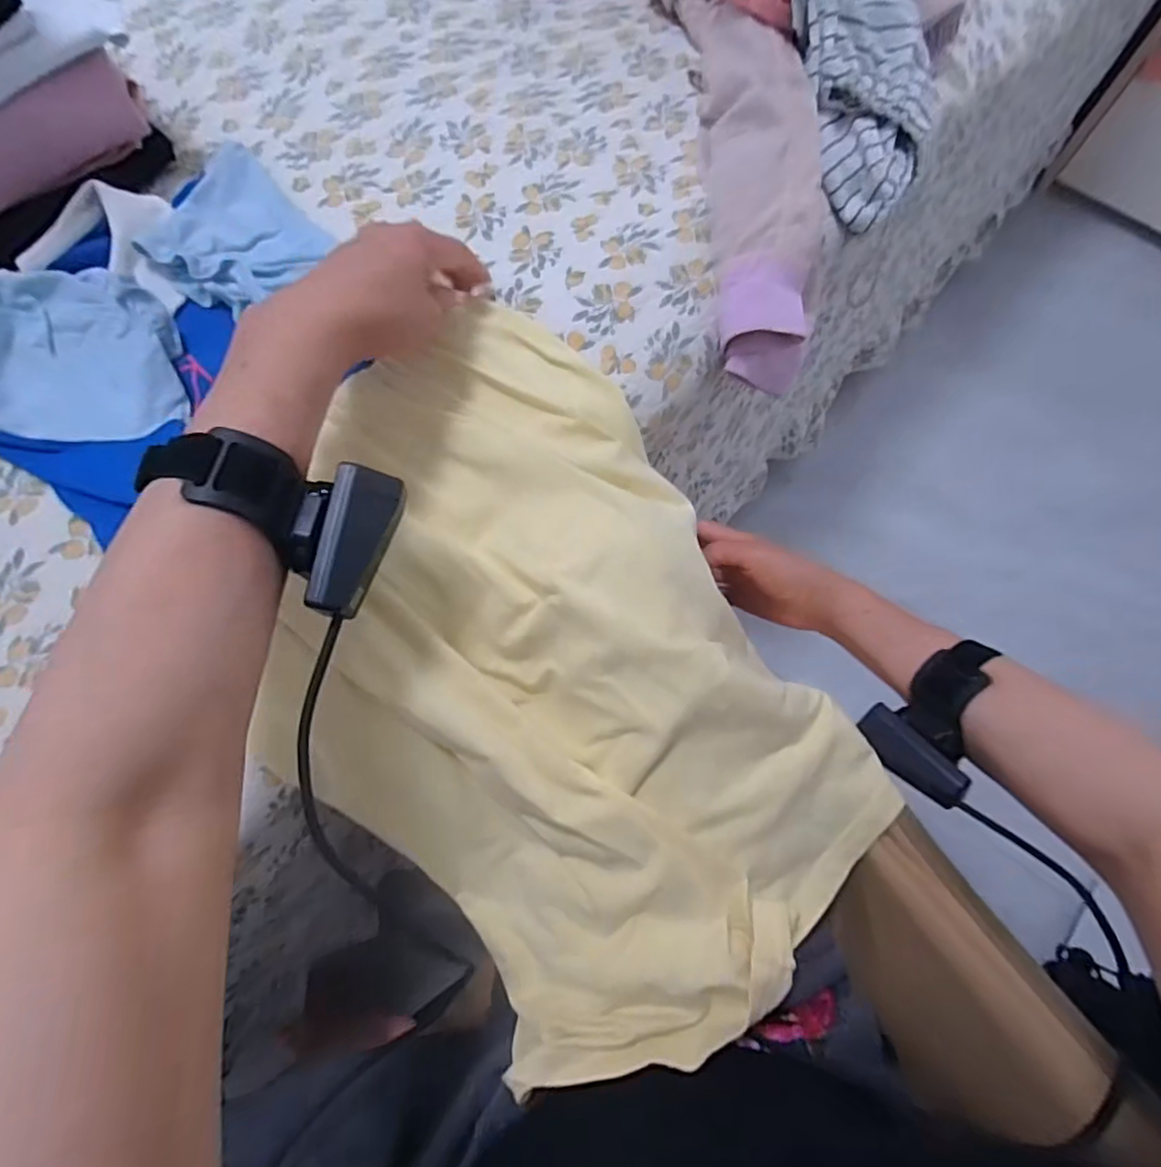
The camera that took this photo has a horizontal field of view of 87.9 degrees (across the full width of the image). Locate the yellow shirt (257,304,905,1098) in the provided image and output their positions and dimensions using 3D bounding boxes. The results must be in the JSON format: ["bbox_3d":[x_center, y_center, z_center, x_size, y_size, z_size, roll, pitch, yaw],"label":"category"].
[{"bbox_3d":[-0.020,0.054,0.377,0.284,0.106,0.422,-34,75,-10],"label":"yellow shirt"}]

